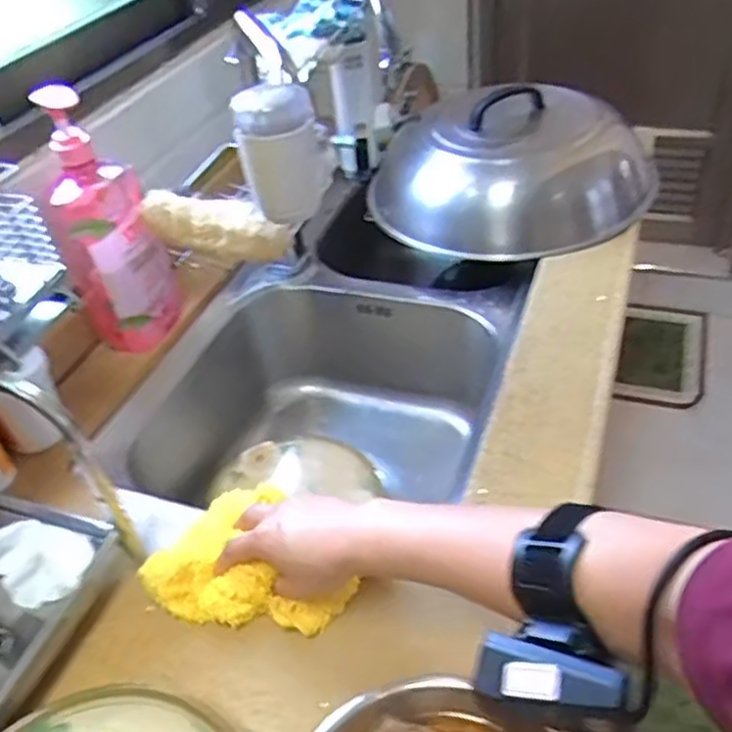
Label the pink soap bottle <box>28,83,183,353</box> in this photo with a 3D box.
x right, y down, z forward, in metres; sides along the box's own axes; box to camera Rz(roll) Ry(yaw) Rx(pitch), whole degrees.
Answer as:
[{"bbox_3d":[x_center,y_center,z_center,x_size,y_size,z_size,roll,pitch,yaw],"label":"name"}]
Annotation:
[{"bbox_3d":[-0.259,-0.143,0.710,0.079,0.261,0.076,7,43,14],"label":"pink soap bottle"}]

